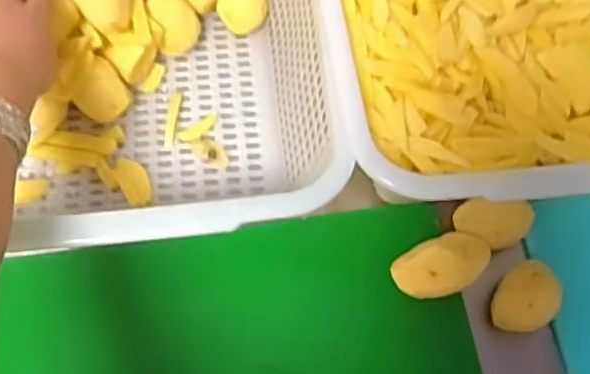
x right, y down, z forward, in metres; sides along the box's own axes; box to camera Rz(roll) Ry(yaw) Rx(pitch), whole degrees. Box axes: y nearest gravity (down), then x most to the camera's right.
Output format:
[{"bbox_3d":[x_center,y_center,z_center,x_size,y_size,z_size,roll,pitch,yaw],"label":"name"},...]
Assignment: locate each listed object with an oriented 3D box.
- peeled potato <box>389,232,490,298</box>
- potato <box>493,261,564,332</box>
[{"bbox_3d":[0.124,0.068,0.546,0.078,0.041,0.044,-19,70,-11],"label":"peeled potato"},{"bbox_3d":[0.197,0.102,0.568,0.058,0.057,0.053,-33,73,-15],"label":"potato"}]

